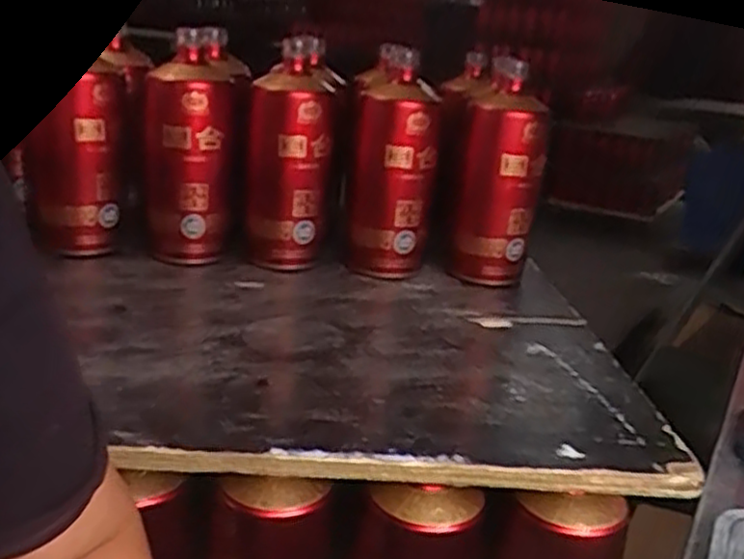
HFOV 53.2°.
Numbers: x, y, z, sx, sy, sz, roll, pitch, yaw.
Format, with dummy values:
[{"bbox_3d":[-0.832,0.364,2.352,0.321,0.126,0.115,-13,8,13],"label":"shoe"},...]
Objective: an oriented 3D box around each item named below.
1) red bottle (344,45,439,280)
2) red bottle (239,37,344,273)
[{"bbox_3d":[0.020,-0.111,0.727,0.082,0.193,0.089,6,20,0],"label":"red bottle"},{"bbox_3d":[-0.079,-0.117,0.713,0.082,0.194,0.090,5,20,-3],"label":"red bottle"}]

